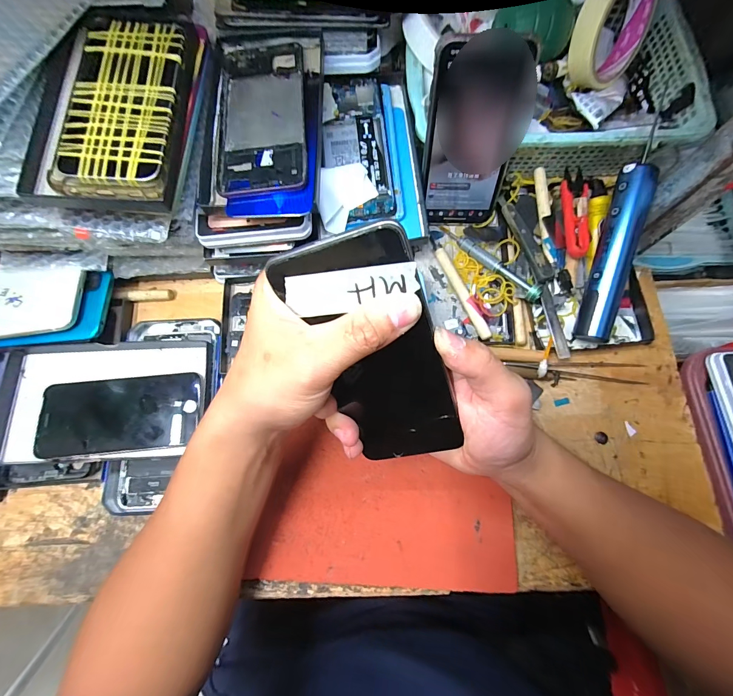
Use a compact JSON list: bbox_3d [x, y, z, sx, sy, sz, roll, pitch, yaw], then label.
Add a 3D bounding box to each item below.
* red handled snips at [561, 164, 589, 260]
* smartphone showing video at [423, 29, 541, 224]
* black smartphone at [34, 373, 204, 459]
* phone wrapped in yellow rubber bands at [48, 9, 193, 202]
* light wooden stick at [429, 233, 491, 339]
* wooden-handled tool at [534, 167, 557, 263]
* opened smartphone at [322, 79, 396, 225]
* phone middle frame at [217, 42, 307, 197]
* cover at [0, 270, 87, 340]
[{"bbox_3d":[0.204,-0.134,0.340,0.025,0.009,0.100,8,76,4],"label":"red handled snips"},{"bbox_3d":[0.091,-0.177,0.306,0.074,0.149,0.006,1,52,3],"label":"smartphone showing video"},{"bbox_3d":[-0.215,0.059,0.308,0.132,0.009,0.064,-4,80,-11],"label":"black smartphone"},{"bbox_3d":[-0.182,-0.186,0.263,0.076,0.017,0.156,-1,75,2],"label":"phone wrapped in yellow rubber bands"},{"bbox_3d":[0.091,-0.062,0.345,0.011,0.008,0.119,-23,76,-4],"label":"light wooden stick"},{"bbox_3d":[0.179,-0.134,0.348,0.011,0.010,0.103,-2,75,1],"label":"wooden-handled tool"},{"bbox_3d":[-0.010,-0.196,0.338,0.063,0.008,0.149,-6,80,-4],"label":"opened smartphone"},{"bbox_3d":[-0.088,-0.197,0.295,0.073,0.007,0.151,-5,75,0],"label":"phone middle frame"},{"bbox_3d":[-0.338,-0.040,0.319,0.145,0.011,0.071,-8,73,-7],"label":"cover"}]

